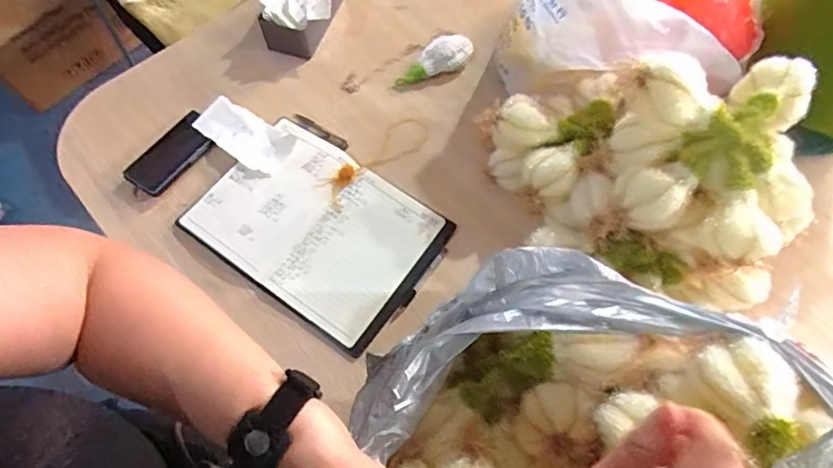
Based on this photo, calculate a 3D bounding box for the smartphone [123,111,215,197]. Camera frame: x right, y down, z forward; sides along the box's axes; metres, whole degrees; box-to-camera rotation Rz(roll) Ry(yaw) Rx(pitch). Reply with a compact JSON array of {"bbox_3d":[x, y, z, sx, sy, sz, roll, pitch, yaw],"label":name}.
[{"bbox_3d":[-0.398,-0.129,0.850,0.079,0.011,0.147,35,68,15],"label":"smartphone"}]

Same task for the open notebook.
[{"bbox_3d":[-0.152,-0.015,0.796,0.345,0.025,0.249,33,68,14],"label":"open notebook"}]

